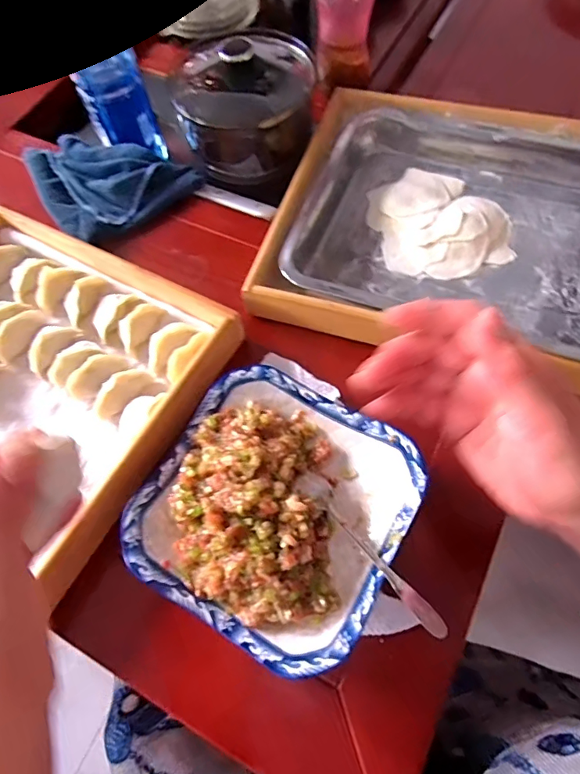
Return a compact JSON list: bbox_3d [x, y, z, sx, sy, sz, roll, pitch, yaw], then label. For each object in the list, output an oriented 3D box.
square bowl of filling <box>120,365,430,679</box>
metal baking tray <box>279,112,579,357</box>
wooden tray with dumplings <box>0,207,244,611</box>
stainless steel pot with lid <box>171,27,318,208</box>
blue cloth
[{"bbox_3d":[-0.006,0.084,0.351,0.190,0.054,0.189,26,68,13],"label":"square bowl of filling"},{"bbox_3d":[0.188,-0.152,0.451,0.337,0.055,0.252,19,66,10],"label":"metal baking tray"},{"bbox_3d":[-0.272,0.030,0.400,0.316,0.050,0.379,29,68,14],"label":"wooden tray with dumplings"},{"bbox_3d":[-0.043,-0.312,0.534,0.157,0.132,0.123,-37,69,-15],"label":"stainless steel pot with lid"},{"bbox_3d":[-0.210,-0.245,0.537,0.155,0.040,0.169,-38,69,-15],"label":"blue cloth"}]

